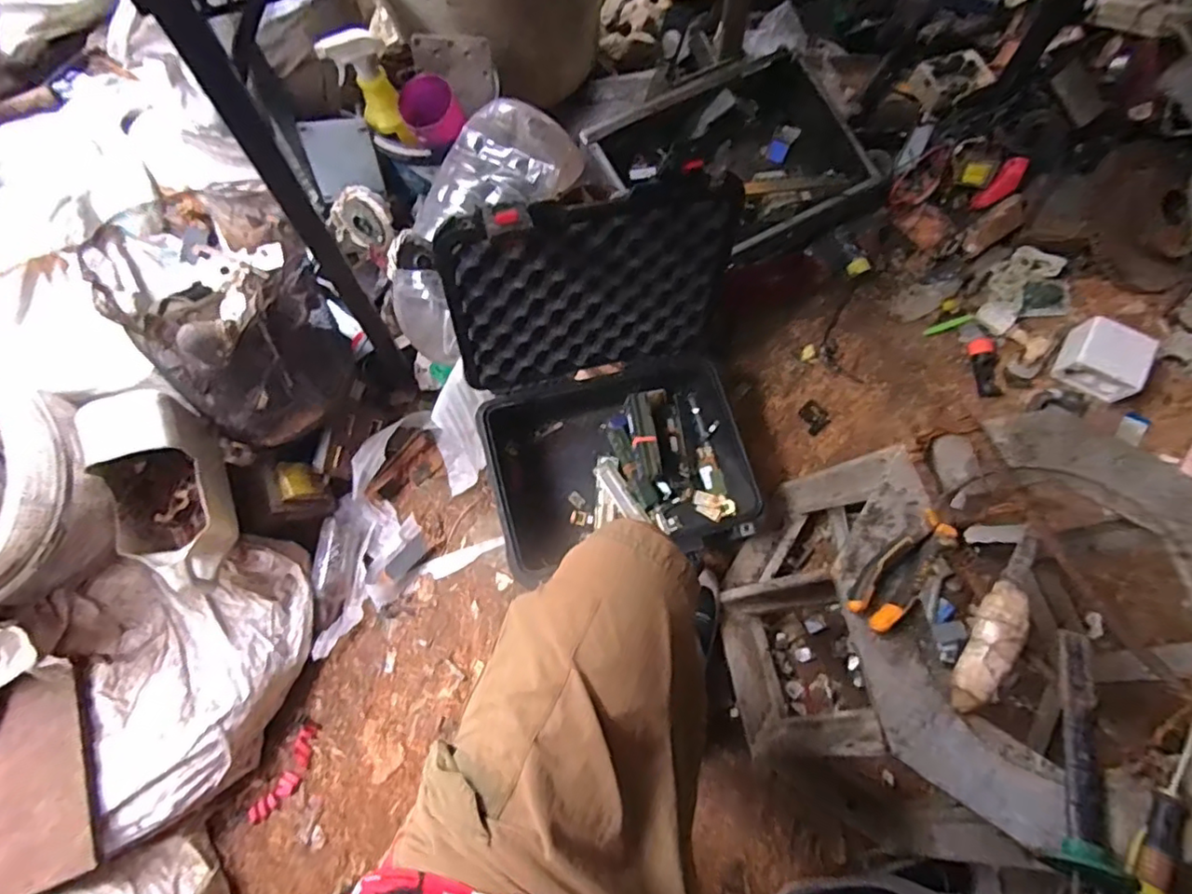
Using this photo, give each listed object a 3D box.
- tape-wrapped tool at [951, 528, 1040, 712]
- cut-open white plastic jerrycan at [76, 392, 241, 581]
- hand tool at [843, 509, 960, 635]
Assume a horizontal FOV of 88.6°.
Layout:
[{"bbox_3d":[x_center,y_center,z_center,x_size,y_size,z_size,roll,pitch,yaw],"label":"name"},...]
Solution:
[{"bbox_3d":[0.372,0.154,0.560,0.033,0.036,0.191,31,74,13],"label":"tape-wrapped tool"},{"bbox_3d":[-0.549,0.054,0.781,0.100,0.163,0.200,-9,69,-1],"label":"cut-open white plastic jerrycan"},{"bbox_3d":[0.281,0.114,0.560,0.118,0.028,0.047,-40,73,-12],"label":"hand tool"}]

